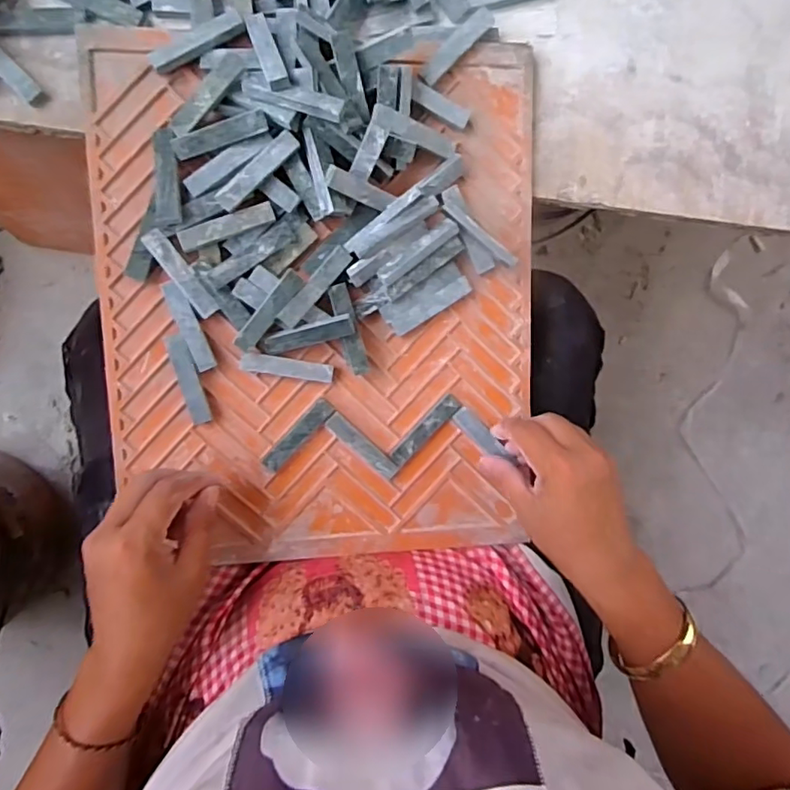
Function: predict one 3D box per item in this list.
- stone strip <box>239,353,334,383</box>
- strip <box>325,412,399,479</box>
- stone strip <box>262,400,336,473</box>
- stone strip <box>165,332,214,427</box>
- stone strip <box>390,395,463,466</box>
[{"bbox_3d":[-0.075,-0.019,0.388,0.063,0.013,0.012,8,91,-8],"label":"stone strip"},{"bbox_3d":[-0.023,0.037,0.402,0.062,0.008,0.012,43,86,-7],"label":"strip"},{"bbox_3d":[-0.067,0.028,0.384,0.013,0.007,0.060,44,86,-7],"label":"stone strip"},{"bbox_3d":[-0.140,-0.010,0.379,0.014,0.010,0.061,-16,94,-7],"label":"stone strip"},{"bbox_3d":[0.022,0.026,0.400,0.012,0.008,0.062,45,86,-7],"label":"stone strip"}]

